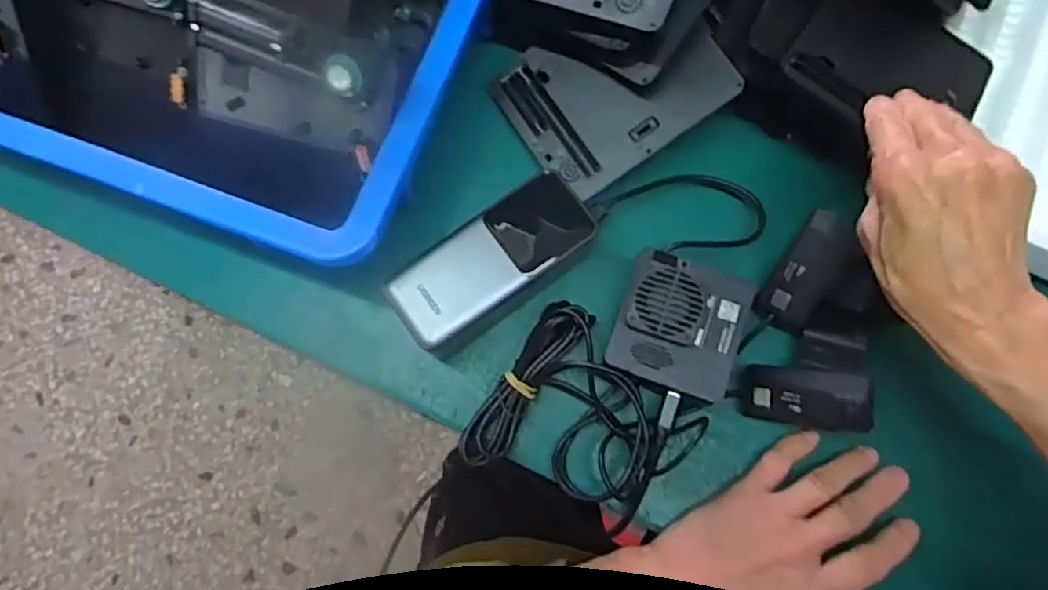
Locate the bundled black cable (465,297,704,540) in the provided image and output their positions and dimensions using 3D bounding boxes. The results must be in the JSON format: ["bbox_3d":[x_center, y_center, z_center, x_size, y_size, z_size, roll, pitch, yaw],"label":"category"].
[{"bbox_3d":[0.042,0.080,0.384,0.123,0.031,0.111,32,80,8],"label":"bundled black cable"}]

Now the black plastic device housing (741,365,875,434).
[{"bbox_3d":[0.165,0.061,0.368,0.074,0.033,0.032,-2,72,47],"label":"black plastic device housing"}]

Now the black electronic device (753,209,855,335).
[{"bbox_3d":[0.170,-0.014,0.378,0.032,0.016,0.073,26,102,7],"label":"black electronic device"}]

